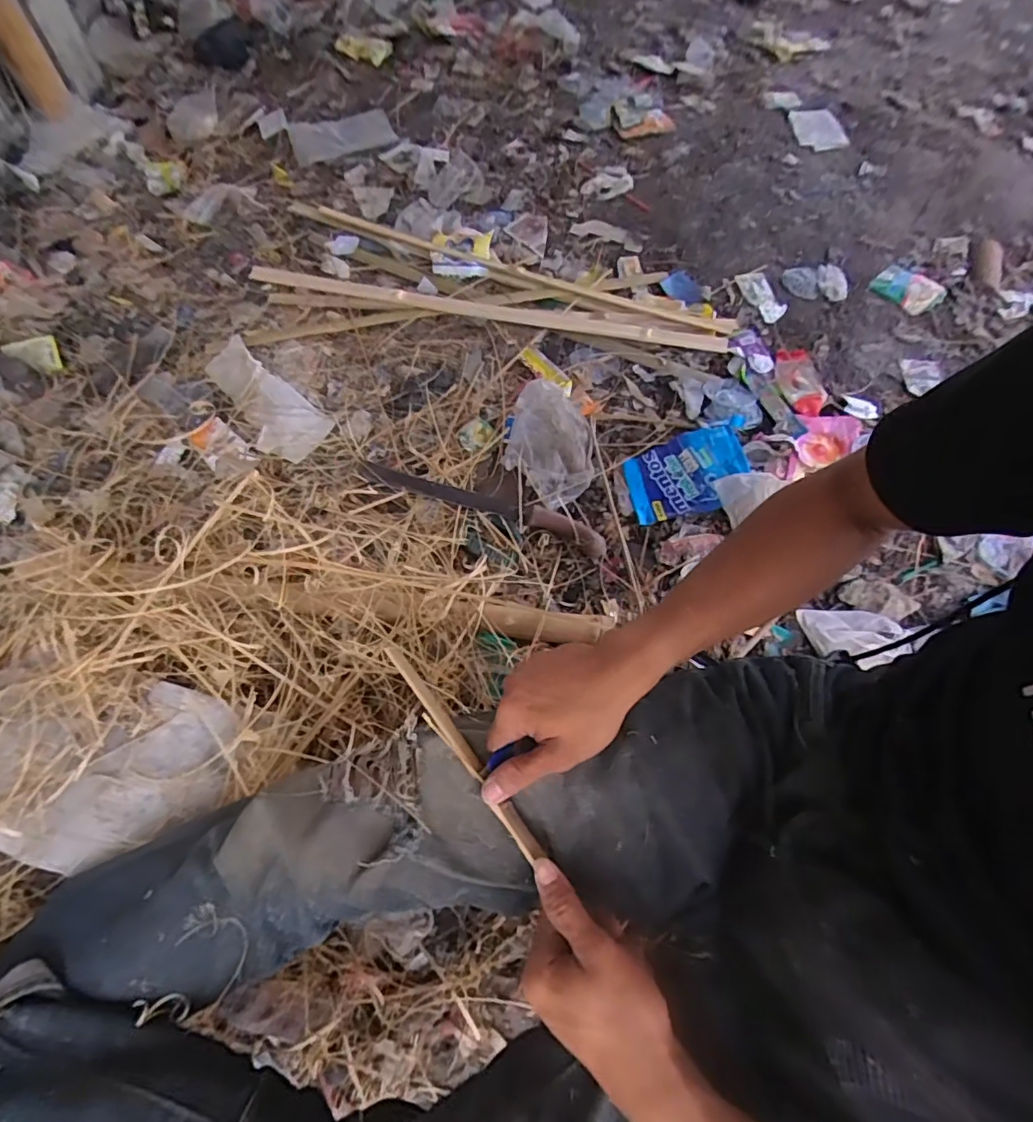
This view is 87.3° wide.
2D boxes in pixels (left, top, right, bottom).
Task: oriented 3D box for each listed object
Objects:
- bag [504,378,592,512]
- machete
[{"bbox_3d":[0.058,-0.198,0.892,0.149,0.060,0.200,11,62,5],"label":"bag"},{"bbox_3d":[-0.057,-0.091,0.859,0.411,0.025,0.057,16,62,7],"label":"machete"}]

